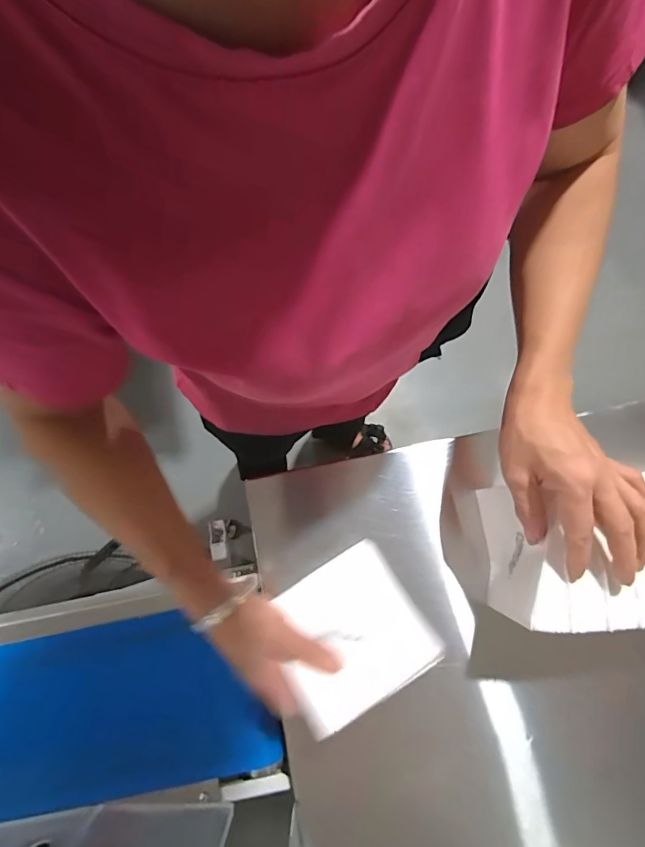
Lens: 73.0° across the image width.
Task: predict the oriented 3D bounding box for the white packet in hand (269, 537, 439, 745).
[{"bbox_3d":[0.022,0.178,0.380,0.121,0.007,0.115,-25,58,-16],"label":"white packet in hand"}]

